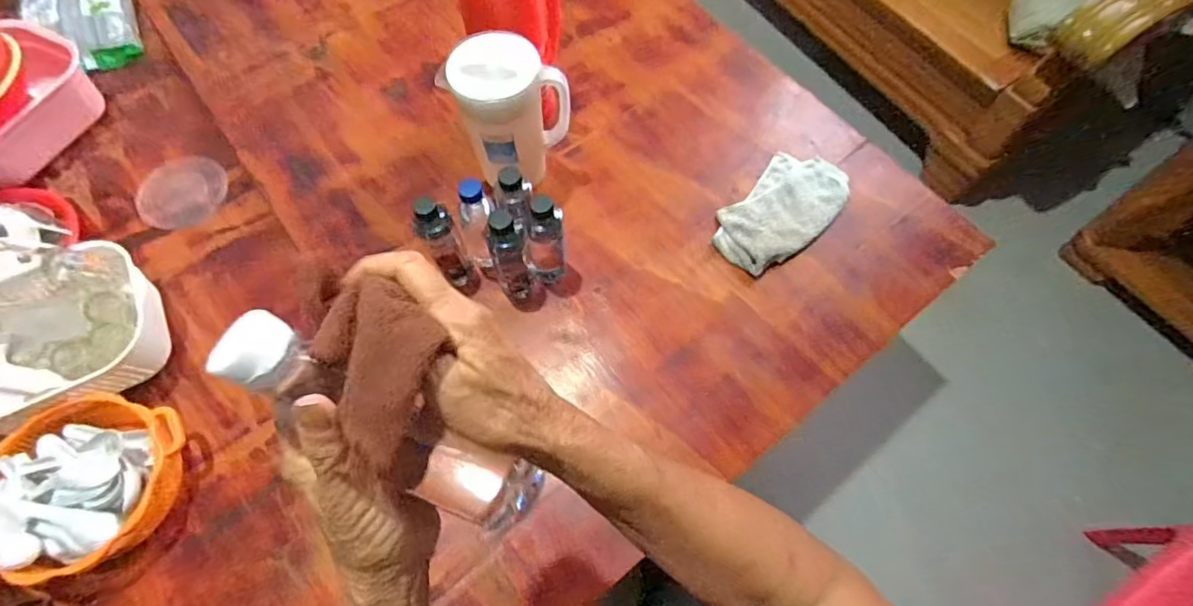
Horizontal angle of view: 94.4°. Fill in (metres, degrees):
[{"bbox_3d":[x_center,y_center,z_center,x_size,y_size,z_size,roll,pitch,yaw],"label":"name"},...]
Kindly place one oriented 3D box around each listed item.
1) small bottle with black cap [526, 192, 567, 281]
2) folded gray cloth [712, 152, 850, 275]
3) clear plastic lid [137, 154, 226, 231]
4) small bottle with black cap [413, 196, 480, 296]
[{"bbox_3d":[-0.074,-0.082,0.781,0.060,0.162,0.048,-14,67,-6],"label":"small bottle with black cap"},{"bbox_3d":[0.302,-0.151,0.905,0.142,0.034,0.249,41,72,17],"label":"folded gray cloth"},{"bbox_3d":[-0.717,-0.194,0.959,0.139,0.008,0.143,0,66,1],"label":"clear plastic lid"},{"bbox_3d":[-0.217,-0.083,0.795,0.049,0.180,0.059,-25,68,-10],"label":"small bottle with black cap"}]

